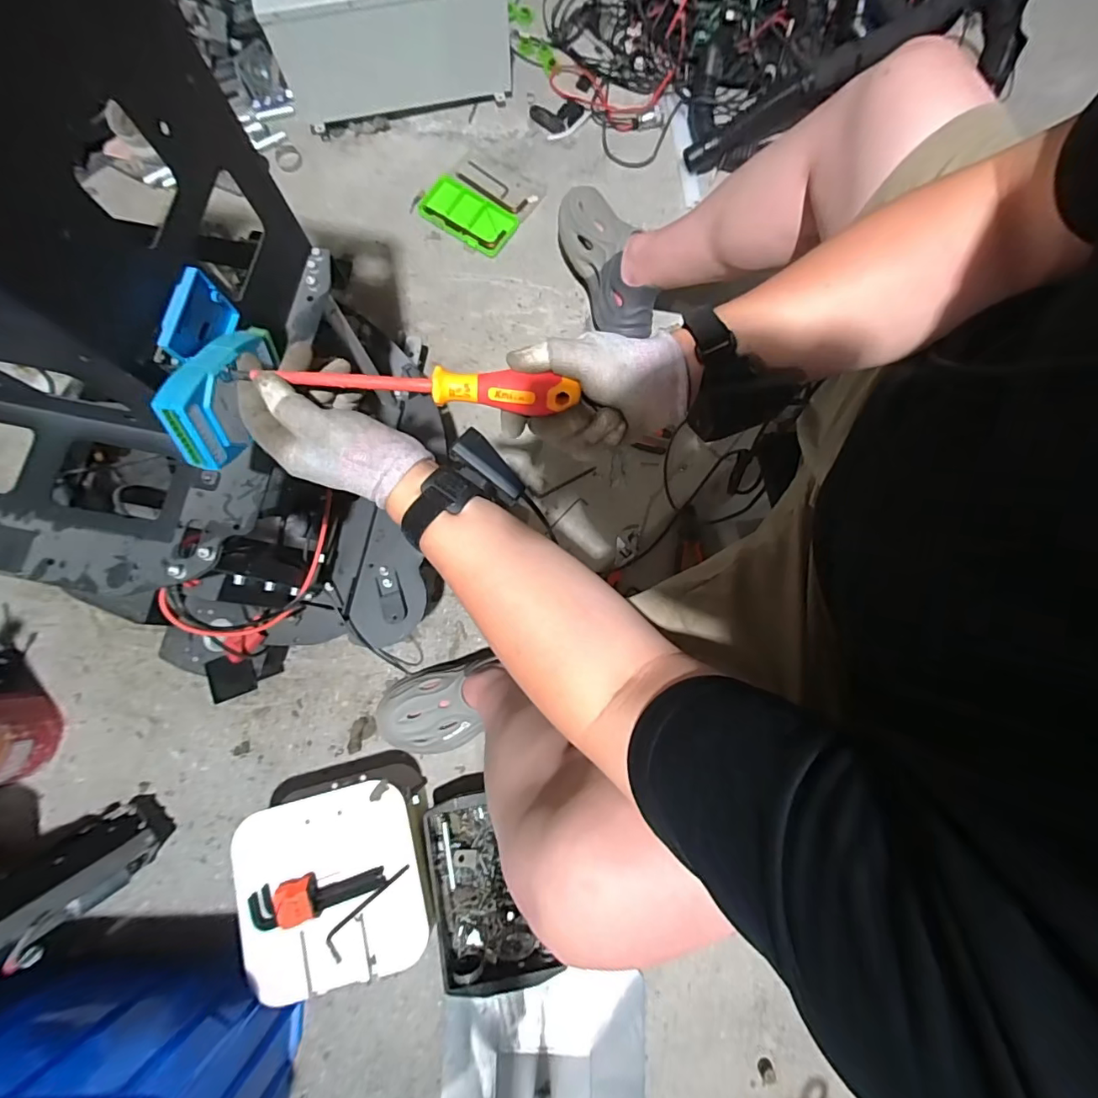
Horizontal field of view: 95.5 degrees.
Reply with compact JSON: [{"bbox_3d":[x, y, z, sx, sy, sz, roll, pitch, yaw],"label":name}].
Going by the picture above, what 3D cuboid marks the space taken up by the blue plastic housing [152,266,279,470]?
[{"bbox_3d":[-0.247,-0.130,0.375,0.044,0.064,0.129,-1,82,0],"label":"blue plastic housing"}]

